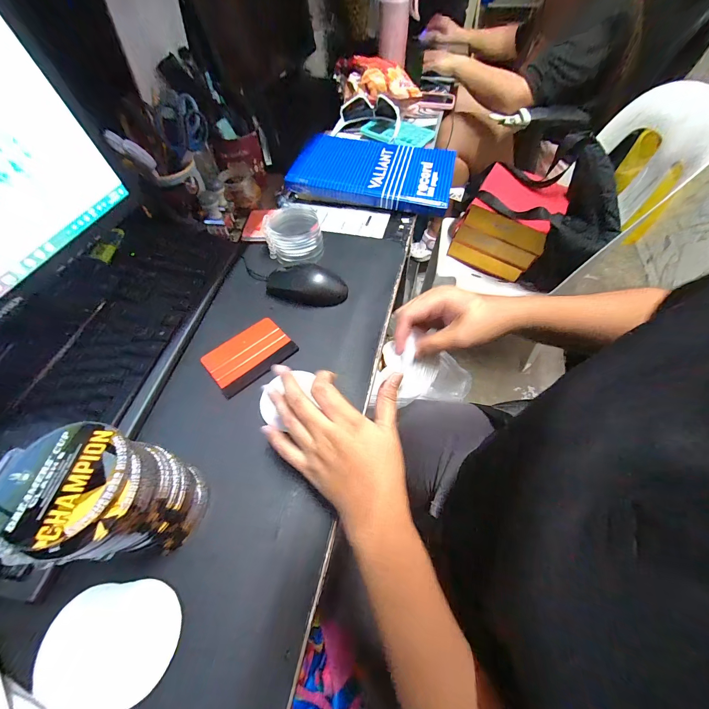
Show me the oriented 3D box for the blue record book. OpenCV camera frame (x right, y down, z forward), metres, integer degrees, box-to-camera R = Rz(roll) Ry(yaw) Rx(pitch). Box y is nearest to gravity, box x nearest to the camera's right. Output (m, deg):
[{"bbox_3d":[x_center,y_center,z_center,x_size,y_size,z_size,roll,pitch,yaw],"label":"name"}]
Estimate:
[{"bbox_3d":[0.038,-0.342,0.571,0.278,0.028,0.178,14,62,6],"label":"blue record book"}]

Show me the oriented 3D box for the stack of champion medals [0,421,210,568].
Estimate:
[{"bbox_3d":[-0.186,0.115,0.241,0.094,0.114,0.080,4,55,2],"label":"stack of champion medals"}]

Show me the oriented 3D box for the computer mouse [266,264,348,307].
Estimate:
[{"bbox_3d":[-0.066,-0.099,0.430,0.112,0.032,0.057,5,55,2],"label":"computer mouse"}]

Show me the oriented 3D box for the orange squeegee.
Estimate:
[{"bbox_3d":[-0.131,-0.001,0.381,0.098,0.012,0.070,-36,63,-23],"label":"orange squeegee"}]

